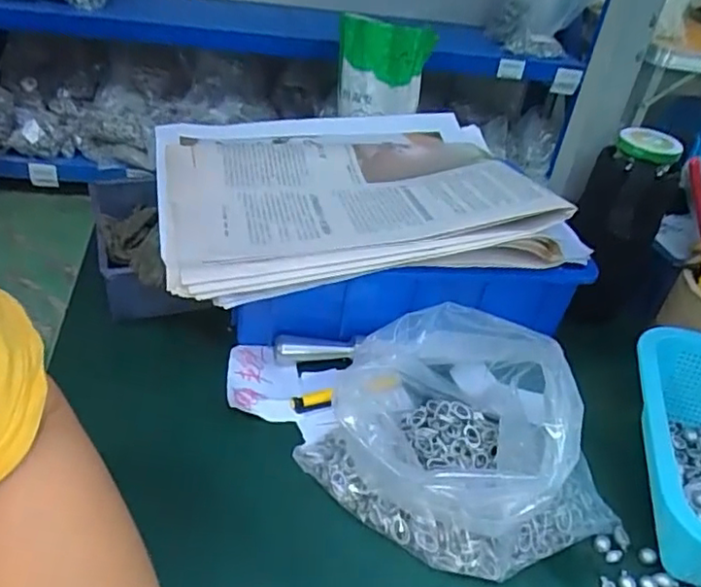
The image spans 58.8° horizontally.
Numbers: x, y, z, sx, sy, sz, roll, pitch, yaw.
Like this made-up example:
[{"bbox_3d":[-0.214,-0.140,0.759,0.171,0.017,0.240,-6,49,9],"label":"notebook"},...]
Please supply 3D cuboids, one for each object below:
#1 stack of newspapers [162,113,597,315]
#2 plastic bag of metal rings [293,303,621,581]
[{"bbox_3d":[0.001,-0.098,0.521,0.310,0.046,0.266,-3,38,-16],"label":"stack of newspapers"},{"bbox_3d":[0.071,0.087,0.382,0.184,0.093,0.124,26,39,22],"label":"plastic bag of metal rings"}]

